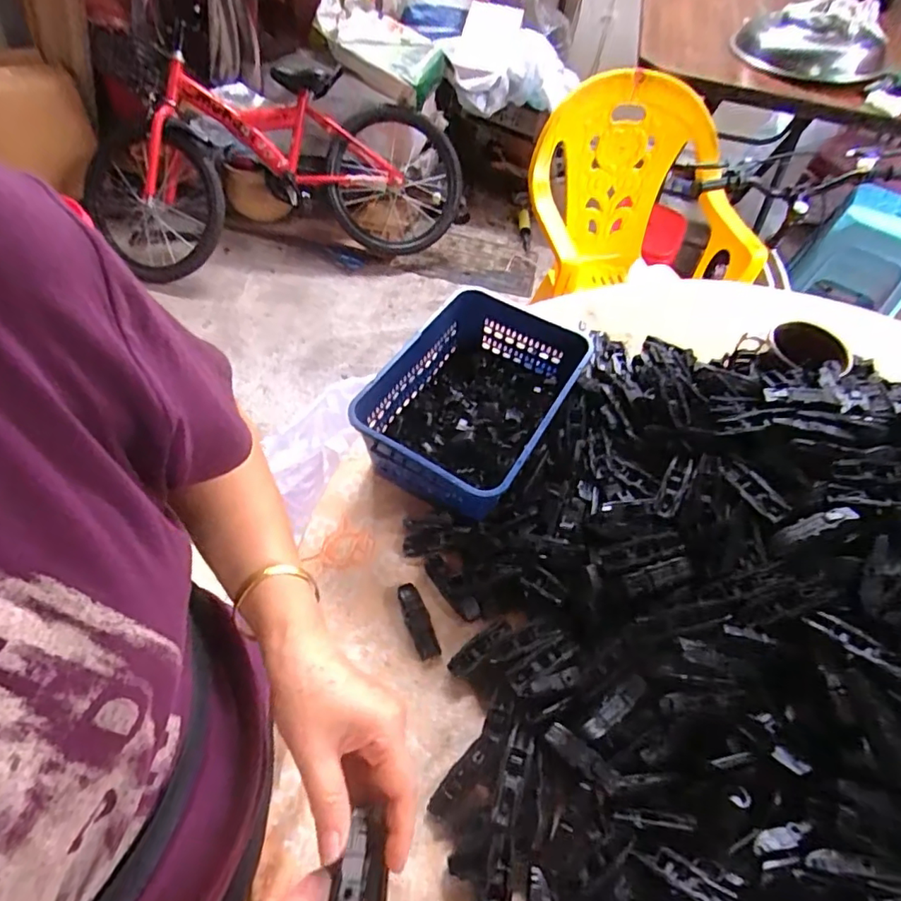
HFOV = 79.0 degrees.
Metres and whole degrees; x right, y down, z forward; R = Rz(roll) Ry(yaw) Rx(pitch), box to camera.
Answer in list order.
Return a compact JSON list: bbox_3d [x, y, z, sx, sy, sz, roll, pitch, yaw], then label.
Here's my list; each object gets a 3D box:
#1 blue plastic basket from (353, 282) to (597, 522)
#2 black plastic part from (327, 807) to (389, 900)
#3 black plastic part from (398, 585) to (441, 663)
[{"bbox_3d":[0.025,-0.054,0.608,0.178,0.084,0.254,27,57,14],"label":"blue plastic basket"},{"bbox_3d":[-0.048,0.232,0.287,0.030,0.022,0.071,10,58,3],"label":"black plastic part"},{"bbox_3d":[-0.032,0.161,0.517,0.021,0.013,0.071,-20,58,-17],"label":"black plastic part"}]

